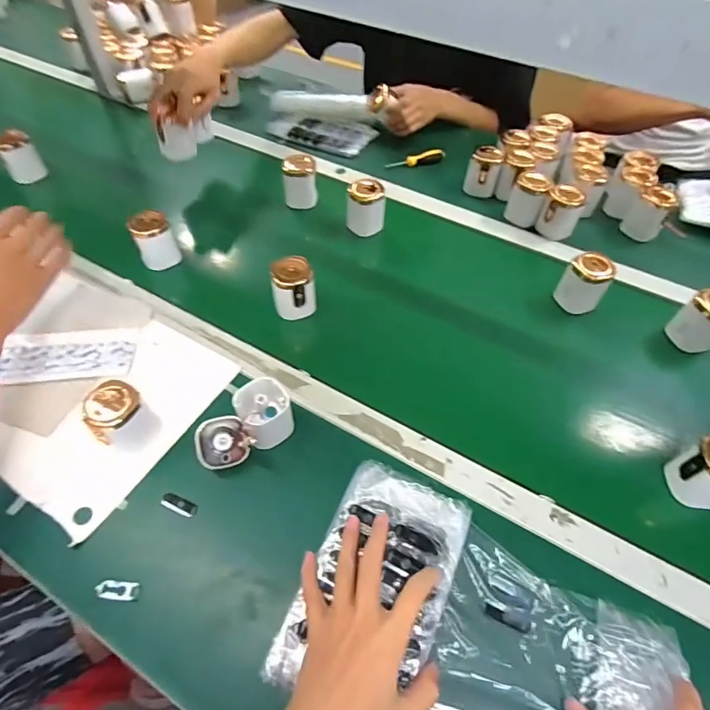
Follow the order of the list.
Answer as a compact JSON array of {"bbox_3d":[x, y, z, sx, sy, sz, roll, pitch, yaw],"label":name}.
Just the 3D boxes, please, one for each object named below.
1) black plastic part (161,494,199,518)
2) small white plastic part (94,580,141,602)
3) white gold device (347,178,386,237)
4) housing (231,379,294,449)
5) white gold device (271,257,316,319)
[{"bbox_3d":[-0.191,0.161,0.485,0.044,0.004,0.015,18,54,13],"label":"black plastic part"},{"bbox_3d":[-0.226,0.226,0.431,0.040,0.006,0.016,5,52,3],"label":"small white plastic part"},{"bbox_3d":[0.019,-0.247,0.760,0.065,0.080,0.050,5,52,3],"label":"white gold device"},{"bbox_3d":[-0.102,0.068,0.516,0.059,0.065,0.061,-25,57,-19],"label":"housing"},{"bbox_3d":[-0.086,-0.094,0.631,0.056,0.062,0.058,-11,53,-9],"label":"white gold device"}]

